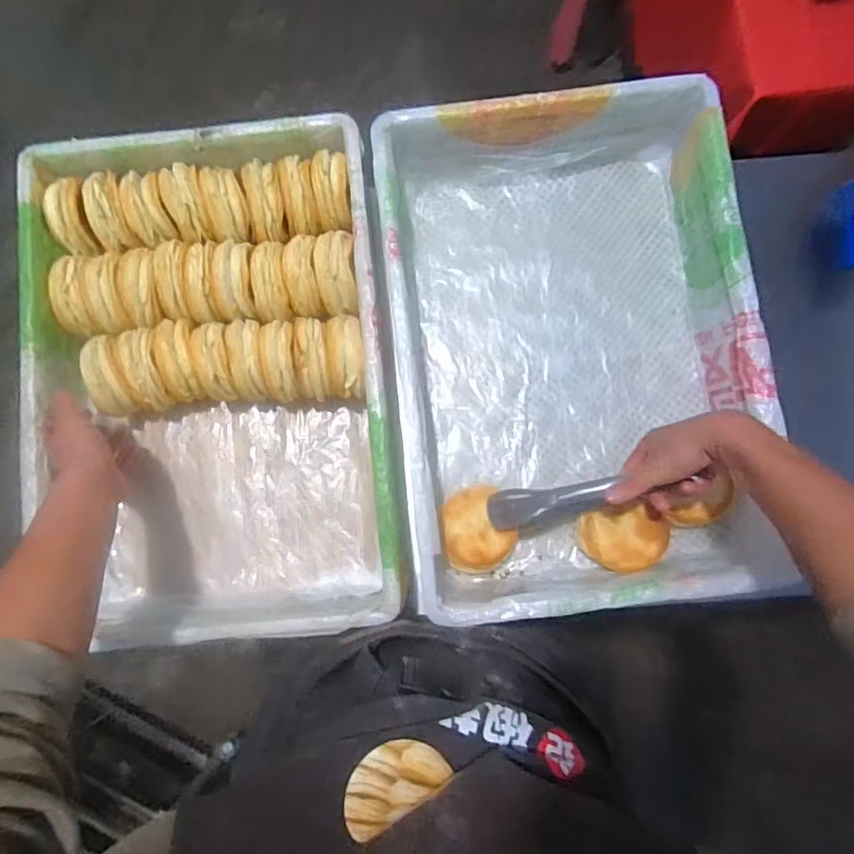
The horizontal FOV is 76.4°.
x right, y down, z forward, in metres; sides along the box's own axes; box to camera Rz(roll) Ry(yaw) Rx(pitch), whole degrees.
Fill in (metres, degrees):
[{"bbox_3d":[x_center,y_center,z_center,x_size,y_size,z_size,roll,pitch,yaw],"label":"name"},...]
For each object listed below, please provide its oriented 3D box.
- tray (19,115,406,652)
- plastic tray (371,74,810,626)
[{"bbox_3d":[-0.259,-0.059,0.676,0.411,0.126,0.586,-5,85,0],"label":"tray"},{"bbox_3d":[0.171,-0.097,0.672,0.405,0.132,0.587,-7,85,0],"label":"plastic tray"}]

